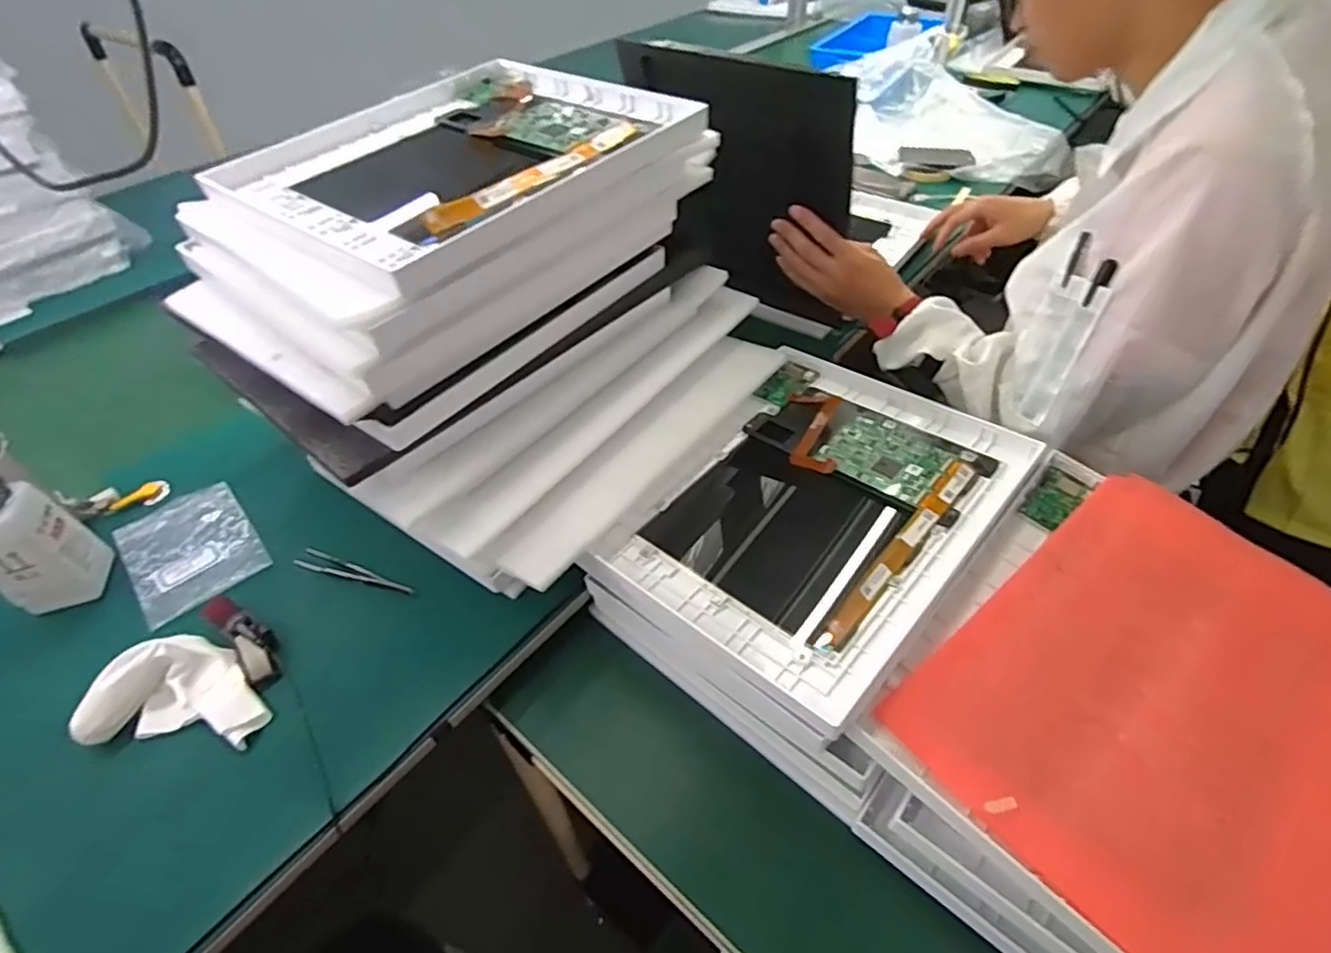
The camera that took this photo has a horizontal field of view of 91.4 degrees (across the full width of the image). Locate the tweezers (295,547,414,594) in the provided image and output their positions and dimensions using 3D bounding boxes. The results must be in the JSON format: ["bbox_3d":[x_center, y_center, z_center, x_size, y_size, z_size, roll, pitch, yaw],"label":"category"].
[{"bbox_3d":[-0.262,0.081,0.545,0.112,0.007,0.019,13,48,16],"label":"tweezers"}]

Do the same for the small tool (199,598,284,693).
[{"bbox_3d":[-0.324,0.122,0.500,0.095,0.019,0.029,32,55,29],"label":"small tool"}]

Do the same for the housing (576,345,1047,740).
[{"bbox_3d":[0.121,0.019,0.512,0.226,0.033,0.316,29,54,28],"label":"housing"}]

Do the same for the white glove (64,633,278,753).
[{"bbox_3d":[-0.344,0.152,0.465,0.114,0.035,0.074,1,46,4],"label":"white glove"}]

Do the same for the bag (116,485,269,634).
[{"bbox_3d":[-0.422,0.064,0.578,0.095,0.011,0.135,-33,53,-26],"label":"bag"}]

